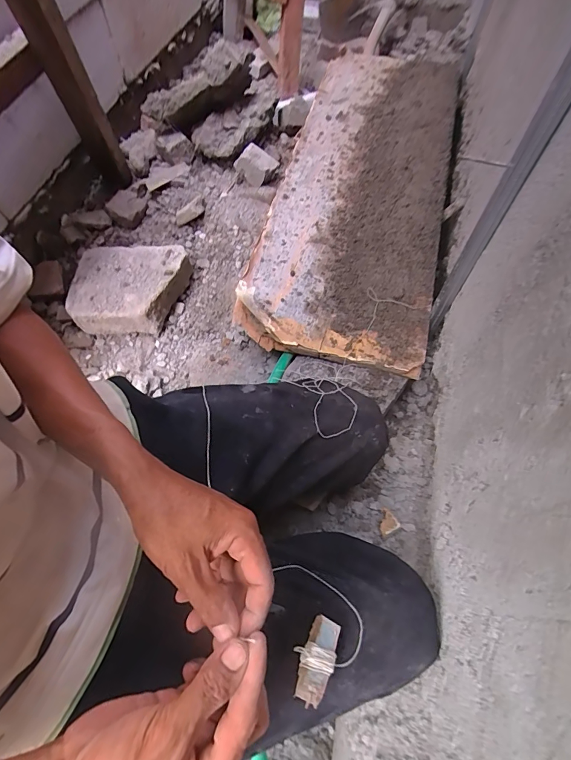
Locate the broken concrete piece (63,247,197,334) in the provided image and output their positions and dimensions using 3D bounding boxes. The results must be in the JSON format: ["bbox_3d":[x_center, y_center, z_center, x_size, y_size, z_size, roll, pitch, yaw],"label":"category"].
[{"bbox_3d":[-0.360,-0.209,0.865,0.244,0.081,0.201,6,62,3],"label":"broken concrete piece"}]

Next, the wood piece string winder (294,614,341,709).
[{"bbox_3d":[0.026,0.240,0.328,0.033,0.016,0.062,18,52,12],"label":"wood piece string winder"}]

